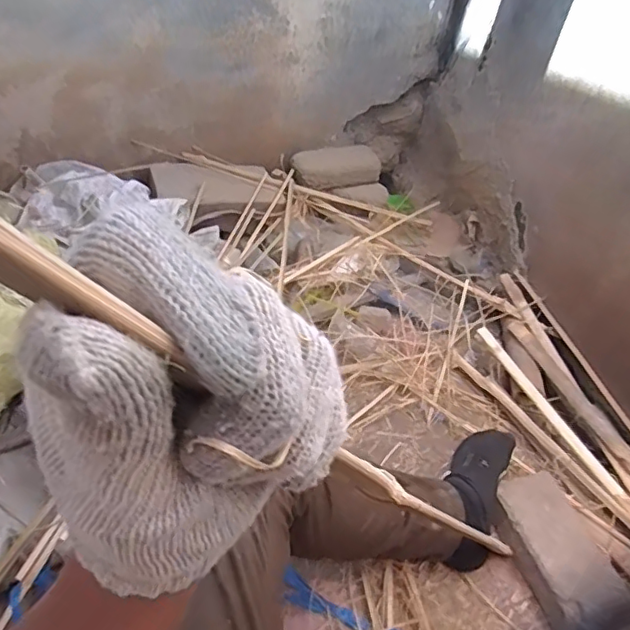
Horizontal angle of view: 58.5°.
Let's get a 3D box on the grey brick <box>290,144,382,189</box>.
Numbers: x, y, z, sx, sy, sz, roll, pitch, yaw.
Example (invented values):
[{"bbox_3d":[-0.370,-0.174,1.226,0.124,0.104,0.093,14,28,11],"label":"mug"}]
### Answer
[{"bbox_3d":[0.052,-0.359,1.337,0.208,0.061,0.094,-9,48,-12],"label":"grey brick"}]

